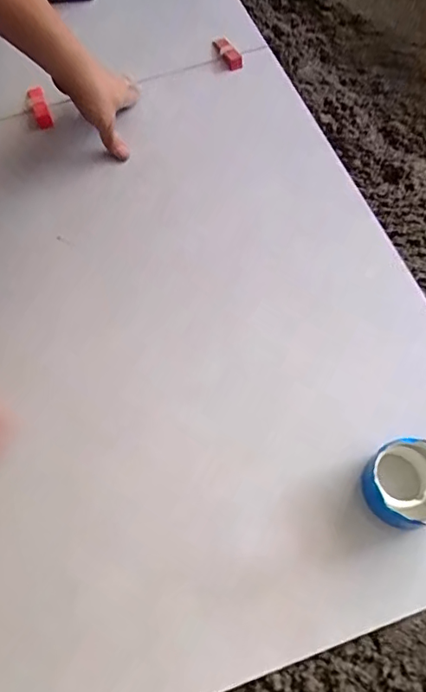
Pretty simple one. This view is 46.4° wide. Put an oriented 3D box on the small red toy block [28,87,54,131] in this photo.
[{"bbox_3d":[-0.244,-0.336,0.700,0.021,0.011,0.068,-21,79,-7],"label":"small red toy block"}]

